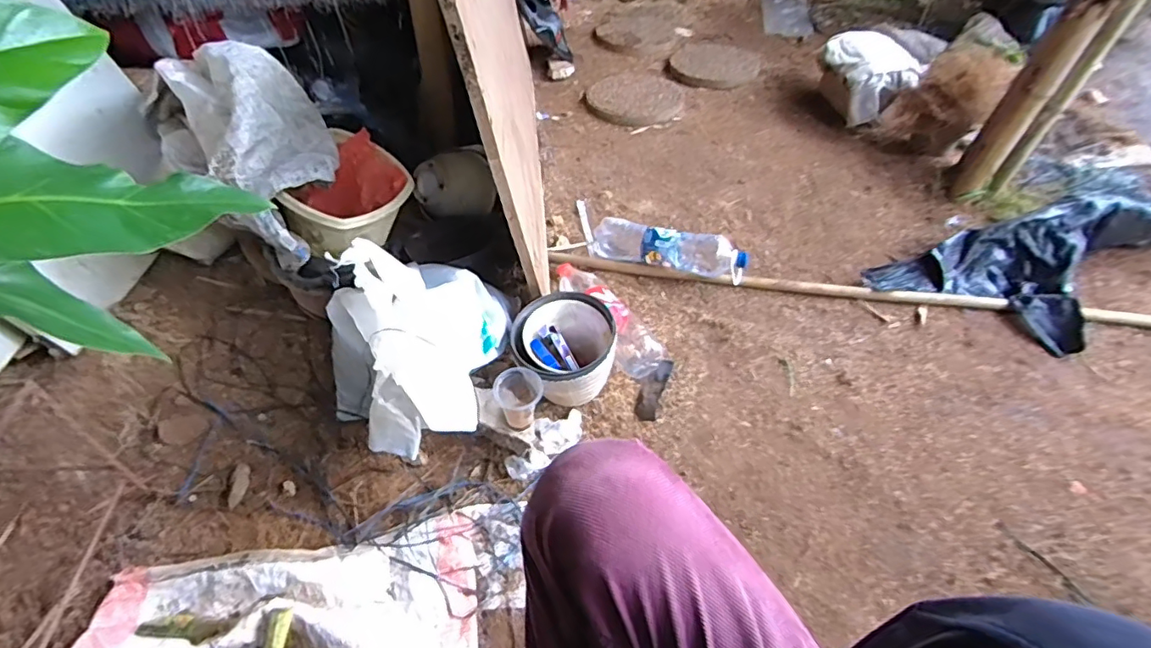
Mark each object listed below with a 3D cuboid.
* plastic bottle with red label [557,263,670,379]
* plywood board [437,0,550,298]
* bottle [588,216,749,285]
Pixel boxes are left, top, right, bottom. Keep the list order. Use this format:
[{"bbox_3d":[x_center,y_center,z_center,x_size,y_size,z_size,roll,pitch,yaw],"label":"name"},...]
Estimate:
[{"bbox_3d":[0.066,-0.033,1.070,0.100,0.078,0.328,-22,51,-18],"label":"plastic bottle with red label"},{"bbox_3d":[-0.161,-0.735,1.342,0.021,0.623,1.559,-10,48,4],"label":"plywood board"},{"bbox_3d":[0.185,-0.162,1.181,0.354,0.093,0.077,15,52,27],"label":"bottle"}]

